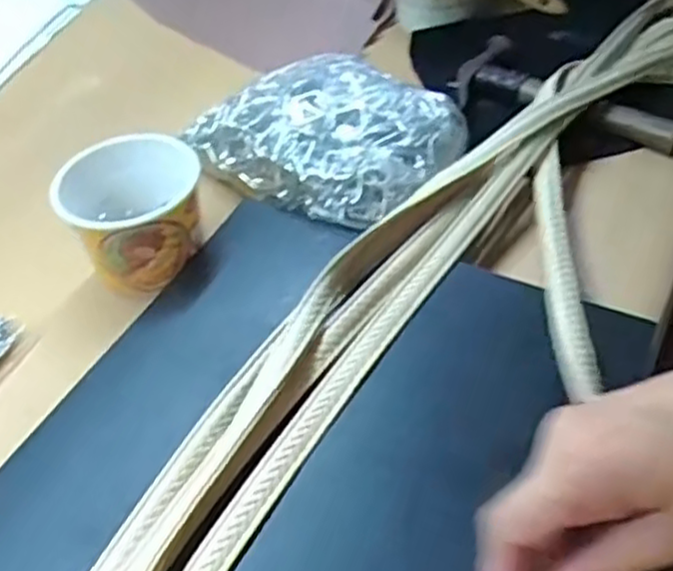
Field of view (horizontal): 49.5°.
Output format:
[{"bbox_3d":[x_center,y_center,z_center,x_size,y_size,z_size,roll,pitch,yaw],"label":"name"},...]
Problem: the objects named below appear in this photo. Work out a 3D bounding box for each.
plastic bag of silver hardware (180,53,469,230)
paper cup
[{"bbox_3d":[-0.001,-0.124,0.569,0.197,0.038,0.162,34,59,29],"label":"plastic bag of silver hardware"},{"bbox_3d":[-0.136,-0.044,0.509,0.083,0.080,0.083,-2,48,3],"label":"paper cup"}]

